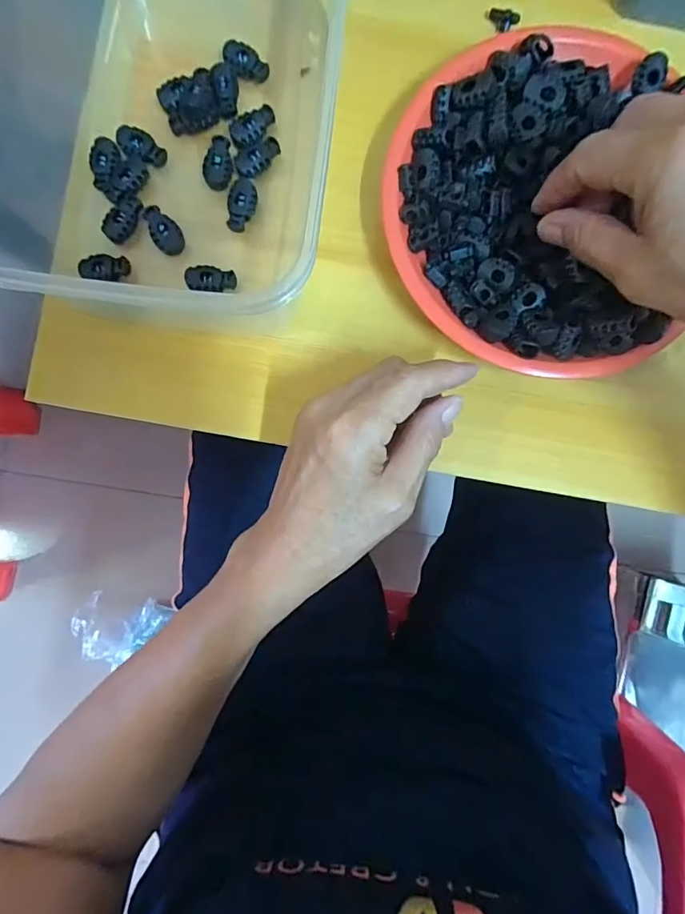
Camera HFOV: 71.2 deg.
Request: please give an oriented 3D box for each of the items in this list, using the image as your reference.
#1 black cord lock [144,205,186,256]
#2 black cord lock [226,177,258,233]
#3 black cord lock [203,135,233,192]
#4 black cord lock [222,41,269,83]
[{"bbox_3d":[-0.105,-0.135,0.282,0.017,0.008,0.031,-25,88,-3],"label":"black cord lock"},{"bbox_3d":[-0.059,-0.150,0.284,0.016,0.007,0.030,10,87,-1],"label":"black cord lock"},{"bbox_3d":[-0.073,-0.175,0.285,0.016,0.007,0.030,4,87,-1],"label":"black cord lock"},{"bbox_3d":[-0.058,-0.234,0.286,0.027,0.009,0.017,26,87,0],"label":"black cord lock"}]

